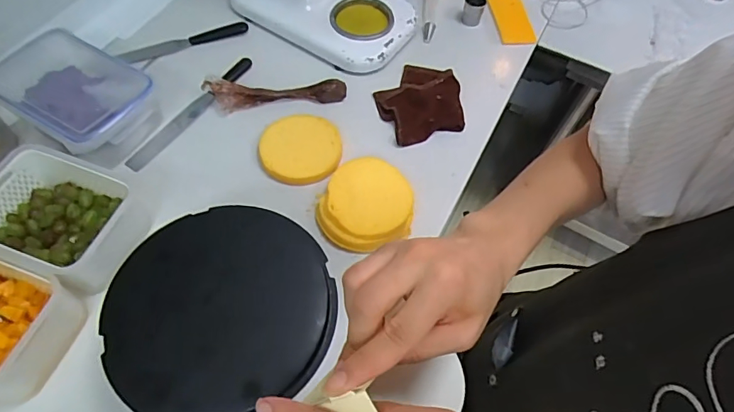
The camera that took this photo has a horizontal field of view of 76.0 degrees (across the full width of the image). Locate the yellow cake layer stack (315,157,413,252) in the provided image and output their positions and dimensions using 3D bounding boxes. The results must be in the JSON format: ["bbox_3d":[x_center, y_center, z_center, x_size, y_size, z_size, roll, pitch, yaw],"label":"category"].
[{"bbox_3d":[0.002,-0.007,0.767,0.169,0.039,0.147,-19,63,-13],"label":"yellow cake layer stack"}]

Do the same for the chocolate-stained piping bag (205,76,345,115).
[{"bbox_3d":[-0.169,-0.214,0.881,0.258,0.051,0.039,-7,61,-7],"label":"chocolate-stained piping bag"}]

